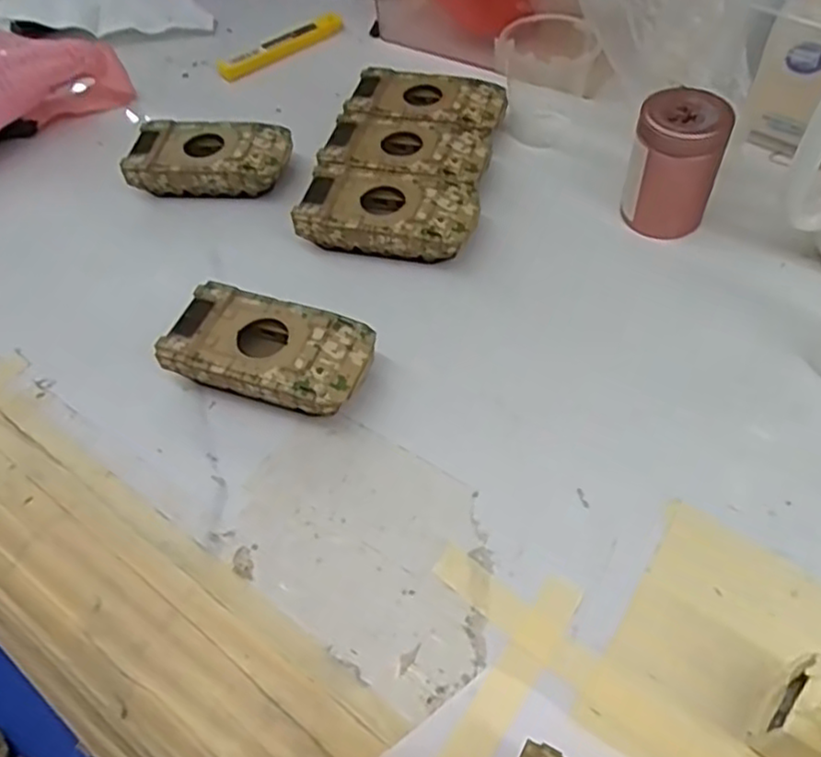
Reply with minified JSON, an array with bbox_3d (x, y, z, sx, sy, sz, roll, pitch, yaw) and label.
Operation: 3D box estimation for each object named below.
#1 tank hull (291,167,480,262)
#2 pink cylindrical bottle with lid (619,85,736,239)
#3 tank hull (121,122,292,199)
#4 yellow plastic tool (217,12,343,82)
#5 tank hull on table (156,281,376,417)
[{"bbox_3d":[-0.012,-0.089,0.395,0.094,0.027,0.050,11,56,12],"label":"tank hull"},{"bbox_3d":[0.139,-0.112,0.374,0.043,0.068,0.035,24,59,20],"label":"pink cylindrical bottle with lid"},{"bbox_3d":[-0.122,-0.134,0.436,0.092,0.026,0.049,2,54,6],"label":"tank hull"},{"bbox_3d":[-0.095,-0.250,0.525,0.109,0.007,0.015,-39,60,-22],"label":"yellow plastic tool"},{"bbox_3d":[-0.066,-0.010,0.342,0.095,0.026,0.052,16,57,16],"label":"tank hull on table"}]

